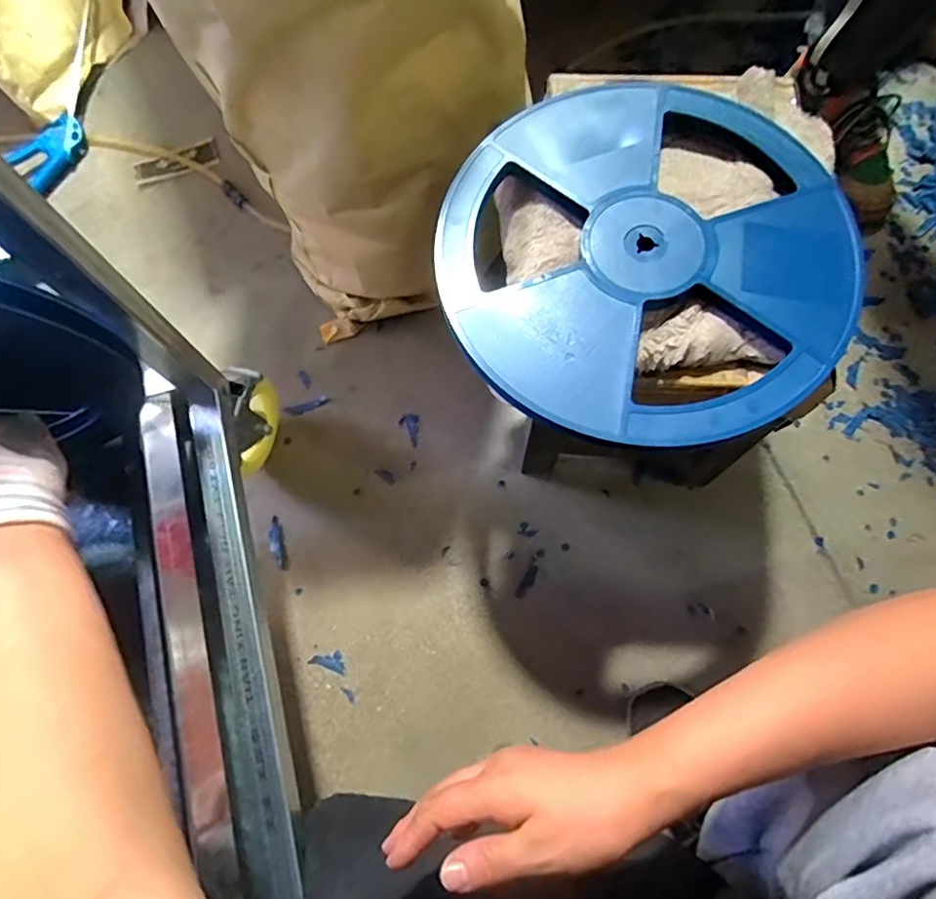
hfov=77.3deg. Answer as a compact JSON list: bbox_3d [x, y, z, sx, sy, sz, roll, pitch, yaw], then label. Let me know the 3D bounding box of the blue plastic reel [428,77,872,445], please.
[{"bbox_3d":[0.139,-0.160,0.471,0.324,0.022,0.328,0,73,1],"label":"blue plastic reel"}]

